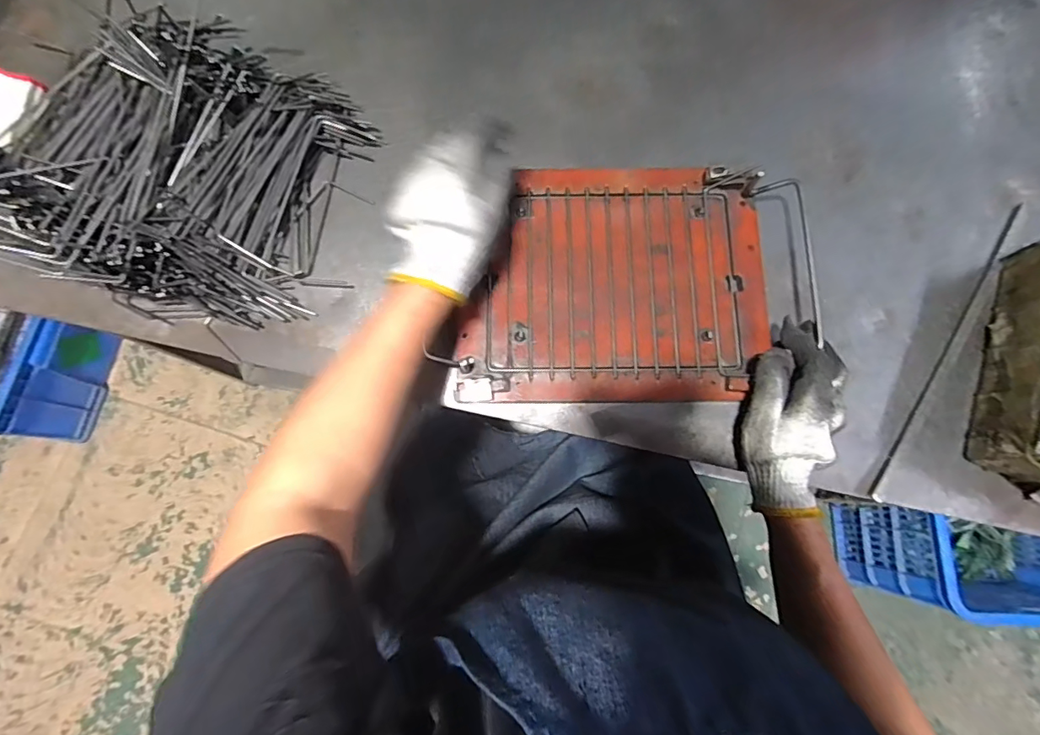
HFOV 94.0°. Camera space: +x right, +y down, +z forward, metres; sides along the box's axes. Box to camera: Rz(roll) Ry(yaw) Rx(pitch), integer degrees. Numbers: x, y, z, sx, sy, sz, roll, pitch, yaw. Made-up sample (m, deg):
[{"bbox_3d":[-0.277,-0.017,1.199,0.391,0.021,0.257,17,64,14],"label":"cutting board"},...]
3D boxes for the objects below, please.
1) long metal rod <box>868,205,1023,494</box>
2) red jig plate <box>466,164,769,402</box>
[{"bbox_3d":[0.430,-0.030,0.483,0.011,0.010,0.356,36,77,8],"label":"long metal rod"},{"bbox_3d":[0.094,-0.089,0.483,0.290,0.022,0.235,0,74,-1],"label":"red jig plate"}]

